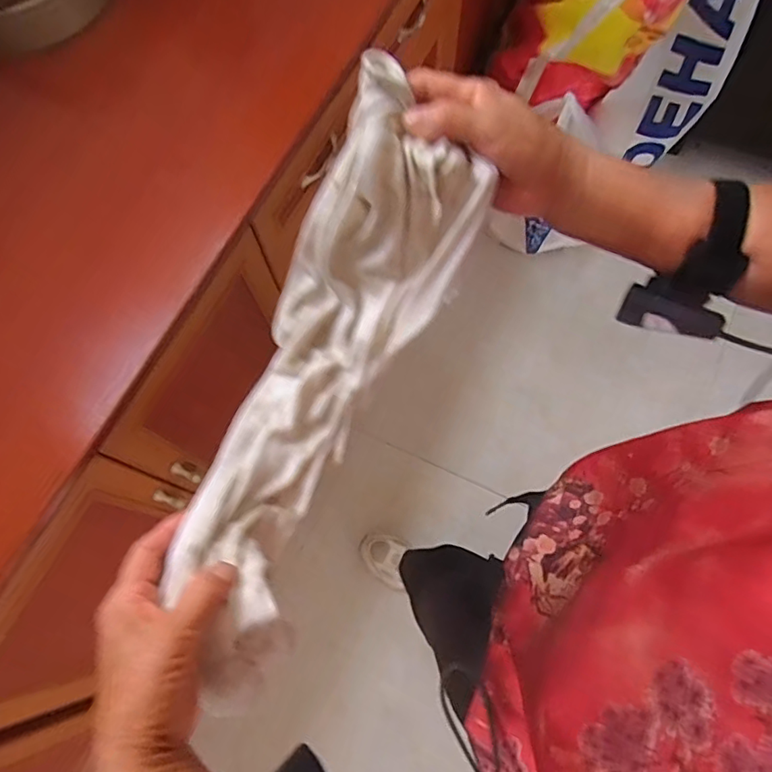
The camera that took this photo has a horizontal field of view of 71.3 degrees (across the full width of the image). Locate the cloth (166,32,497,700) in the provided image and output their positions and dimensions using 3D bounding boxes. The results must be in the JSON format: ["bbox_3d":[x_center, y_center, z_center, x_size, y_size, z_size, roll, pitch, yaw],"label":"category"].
[{"bbox_3d":[-0.055,-0.003,0.397,0.129,0.121,0.400,26,90,11],"label":"cloth"}]

